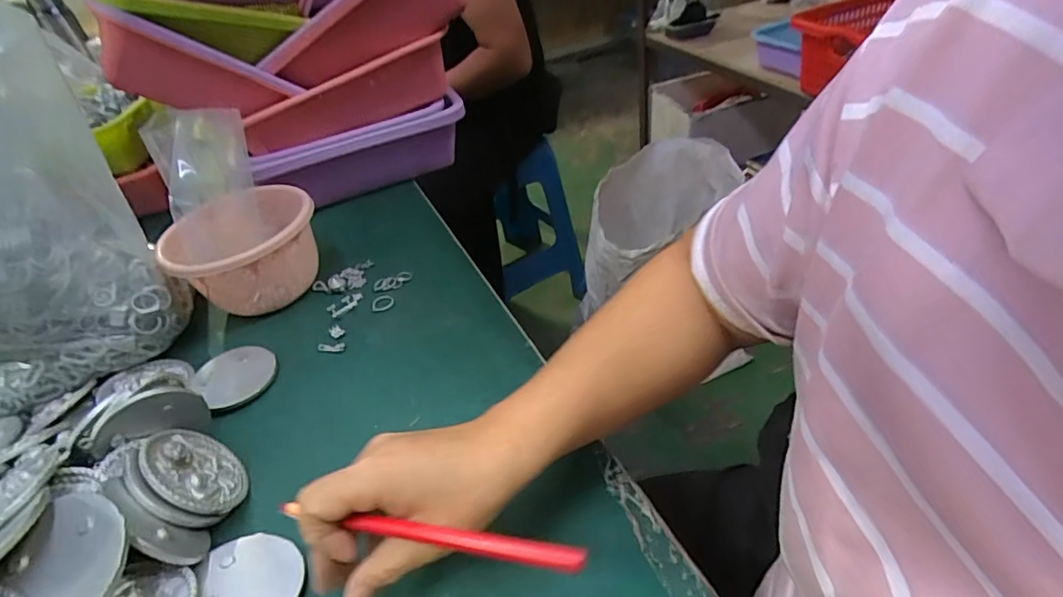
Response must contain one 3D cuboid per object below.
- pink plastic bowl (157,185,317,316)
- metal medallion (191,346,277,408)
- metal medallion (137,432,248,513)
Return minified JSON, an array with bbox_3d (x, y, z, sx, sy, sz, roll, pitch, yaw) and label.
[{"bbox_3d":[-0.294,-0.045,0.560,0.139,0.091,0.141,-6,40,6],"label":"pink plastic bowl"},{"bbox_3d":[-0.268,0.069,0.484,0.077,0.006,0.065,25,52,35],"label":"metal medallion"},{"bbox_3d":[-0.237,0.120,0.376,0.006,0.071,0.071,-48,43,5],"label":"metal medallion"}]

